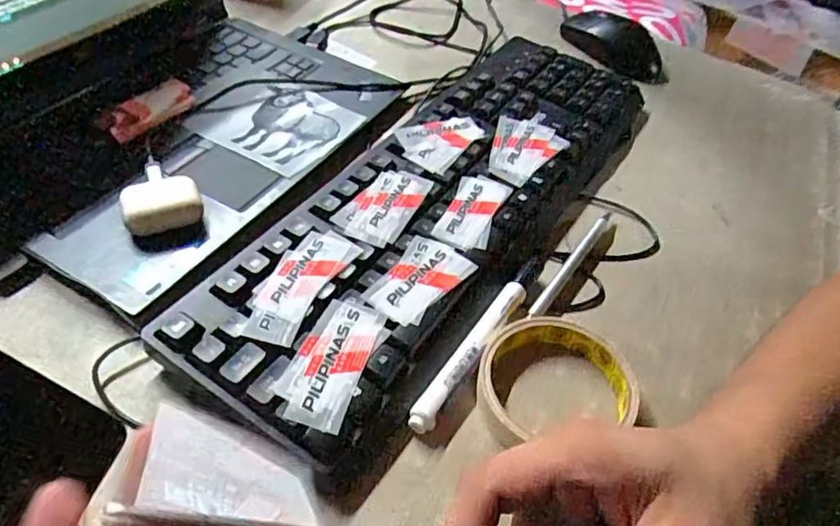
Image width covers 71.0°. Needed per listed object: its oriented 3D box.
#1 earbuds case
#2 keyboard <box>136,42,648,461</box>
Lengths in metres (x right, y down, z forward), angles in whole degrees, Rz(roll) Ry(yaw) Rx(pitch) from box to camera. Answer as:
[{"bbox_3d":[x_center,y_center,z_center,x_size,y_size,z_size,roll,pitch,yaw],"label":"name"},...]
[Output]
[{"bbox_3d":[-0.173,-0.038,0.397,0.048,0.024,0.040,-15,50,-18],"label":"earbuds case"},{"bbox_3d":[0.030,-0.053,0.429,0.144,0.026,0.433,28,50,19],"label":"keyboard"}]

